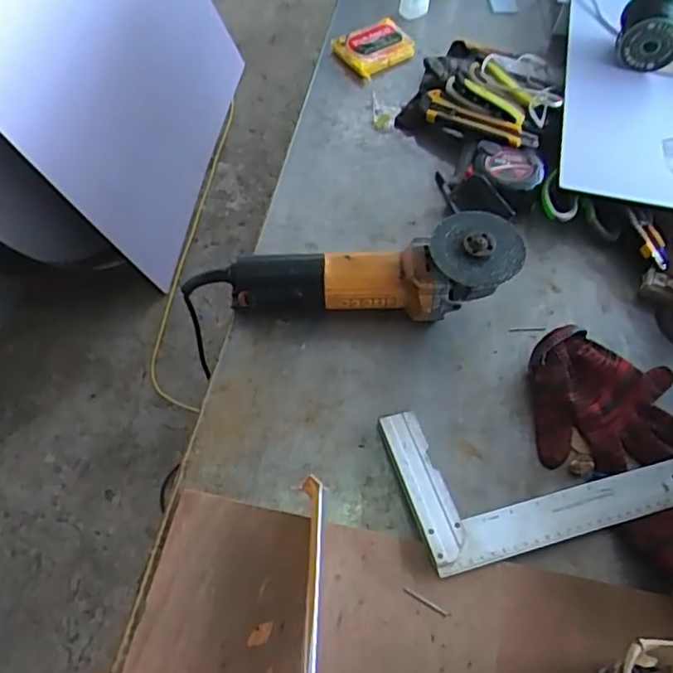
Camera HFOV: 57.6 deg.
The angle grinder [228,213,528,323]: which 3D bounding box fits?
[{"bbox_3d":[0.034,-0.071,0.607,0.280,0.076,0.084,2,61,1],"label":"angle grinder"}]

